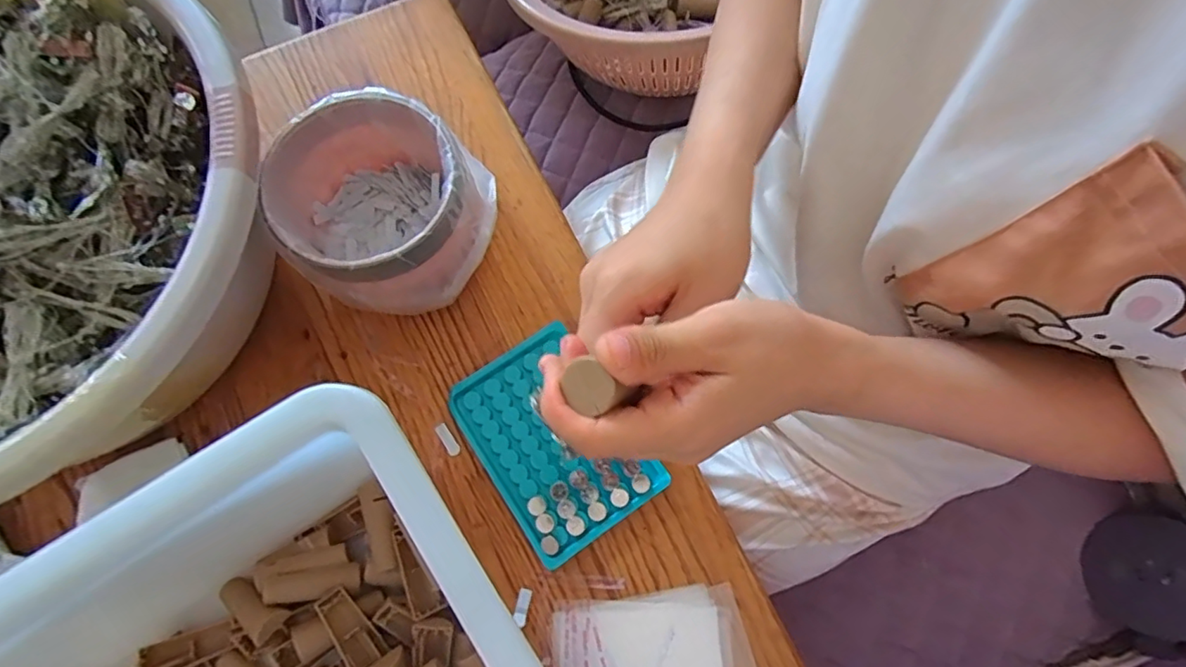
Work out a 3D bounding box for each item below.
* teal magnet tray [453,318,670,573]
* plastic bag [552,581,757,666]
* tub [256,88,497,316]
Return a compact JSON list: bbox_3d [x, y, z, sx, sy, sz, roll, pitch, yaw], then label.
[{"bbox_3d":[-0.027,0.069,0.371,0.090,0.009,0.132,-34,76,-10],"label":"teal magnet tray"},{"bbox_3d":[0.037,0.196,0.337,0.112,0.005,0.075,-9,73,-3],"label":"plastic bag"},{"bbox_3d":[-0.137,-0.082,0.377,0.118,0.088,0.116,0,73,0],"label":"tub"}]

